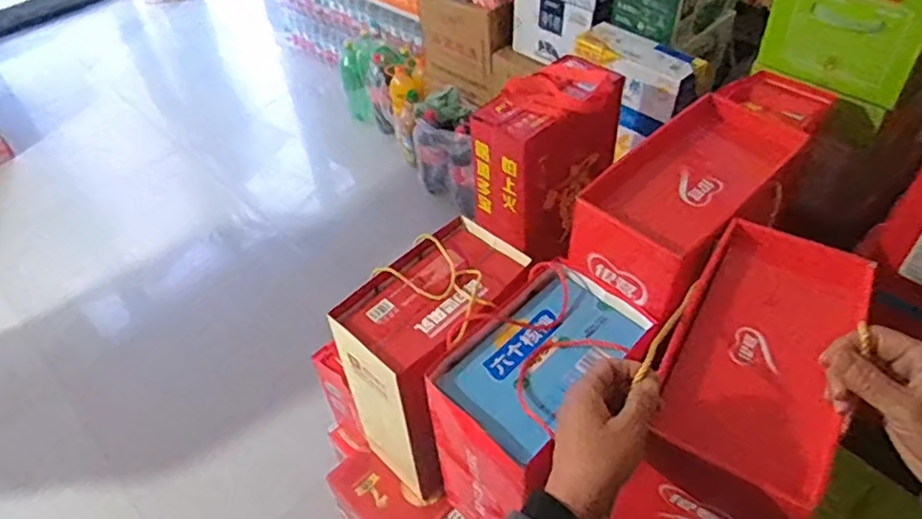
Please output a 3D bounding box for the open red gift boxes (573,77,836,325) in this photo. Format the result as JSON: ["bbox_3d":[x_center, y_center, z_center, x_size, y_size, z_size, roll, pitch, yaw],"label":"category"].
[{"bbox_3d":[0.275,-0.081,0.748,0.148,0.088,0.297,33,57,30],"label":"open red gift boxes"}]

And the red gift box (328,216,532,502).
[{"bbox_3d":[-0.037,0.179,1.066,0.180,0.391,0.319,30,56,28],"label":"red gift box"}]

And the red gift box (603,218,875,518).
[{"bbox_3d":[0.275,0.185,0.668,0.135,0.346,0.283,23,53,23],"label":"red gift box"}]

